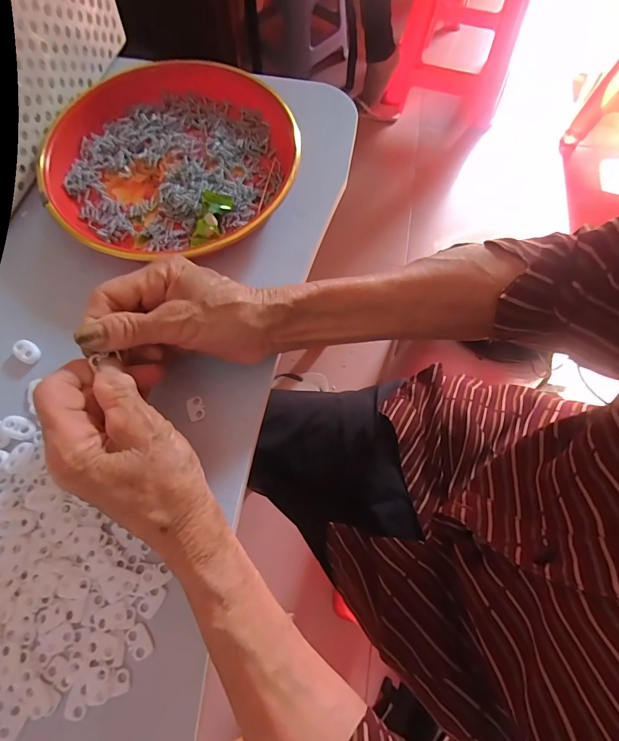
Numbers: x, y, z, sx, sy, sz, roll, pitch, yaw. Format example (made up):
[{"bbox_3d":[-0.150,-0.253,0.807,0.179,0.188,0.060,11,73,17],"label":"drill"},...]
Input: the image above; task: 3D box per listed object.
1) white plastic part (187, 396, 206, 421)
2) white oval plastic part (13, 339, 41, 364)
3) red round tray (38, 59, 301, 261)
[{"bbox_3d":[-0.082,0.027,0.286,0.012,0.004,0.017,-10,69,-4],"label":"white plastic part"},{"bbox_3d":[-0.216,-0.015,0.301,0.021,0.005,0.015,35,72,12],"label":"white oval plastic part"},{"bbox_3d":[-0.128,-0.193,0.353,0.213,0.031,0.212,0,69,0],"label":"red round tray"}]

